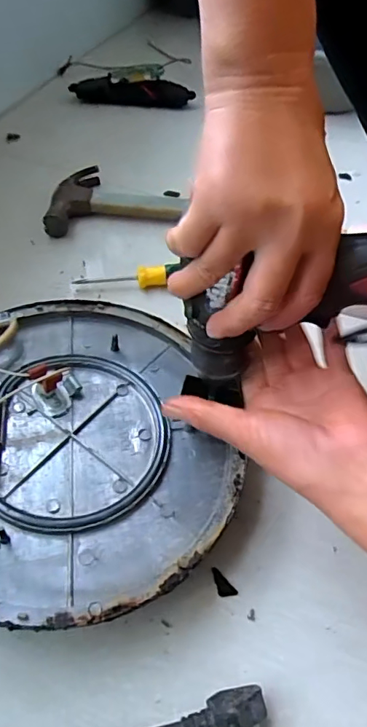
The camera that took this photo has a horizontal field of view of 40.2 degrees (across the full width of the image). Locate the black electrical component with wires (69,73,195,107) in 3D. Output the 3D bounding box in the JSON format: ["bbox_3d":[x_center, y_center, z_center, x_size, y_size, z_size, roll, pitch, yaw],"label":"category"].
[{"bbox_3d":[-0.083,-0.443,0.817,0.192,0.037,0.031,4,52,1],"label":"black electrical component with wires"}]

